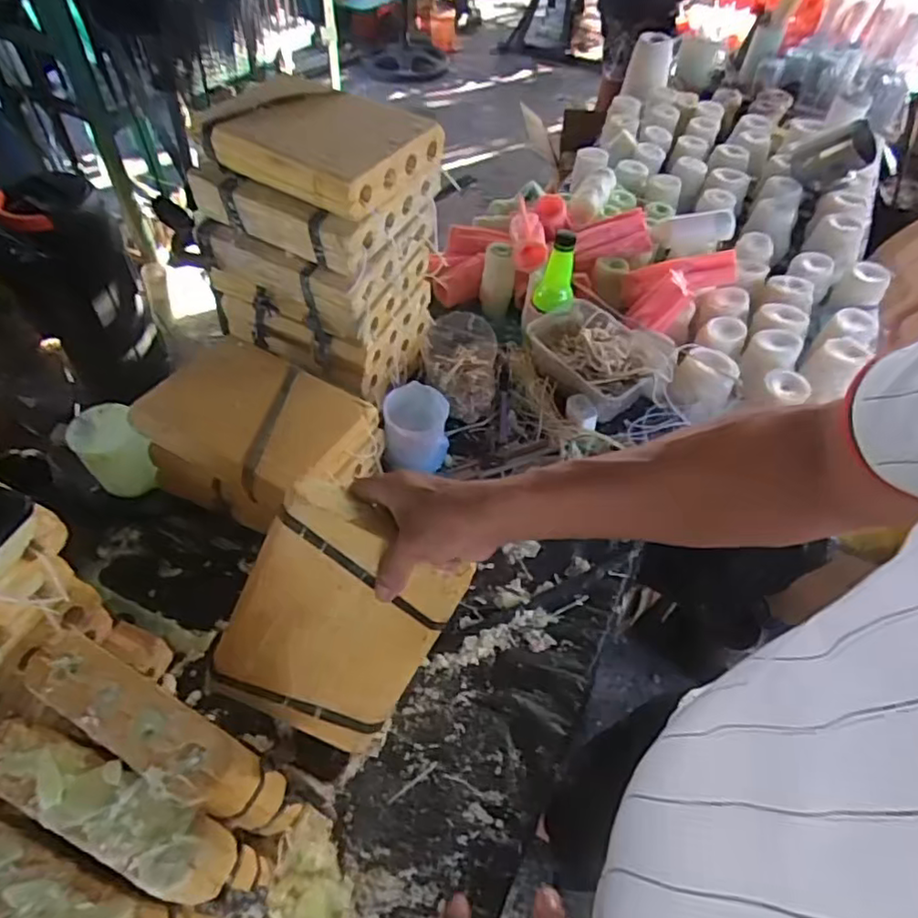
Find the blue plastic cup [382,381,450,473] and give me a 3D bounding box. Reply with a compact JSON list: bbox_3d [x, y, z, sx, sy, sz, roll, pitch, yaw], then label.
[{"bbox_3d":[-0.053,-0.034,0.781,0.078,0.089,0.071,0,52,-4],"label":"blue plastic cup"}]

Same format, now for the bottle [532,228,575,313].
[{"bbox_3d":[0.138,-0.257,0.887,0.056,0.110,0.054,8,52,3],"label":"bottle"}]

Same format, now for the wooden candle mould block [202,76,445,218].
[{"bbox_3d":[-0.152,-0.335,0.665,0.214,0.052,0.145,29,55,18],"label":"wooden candle mould block"}]

